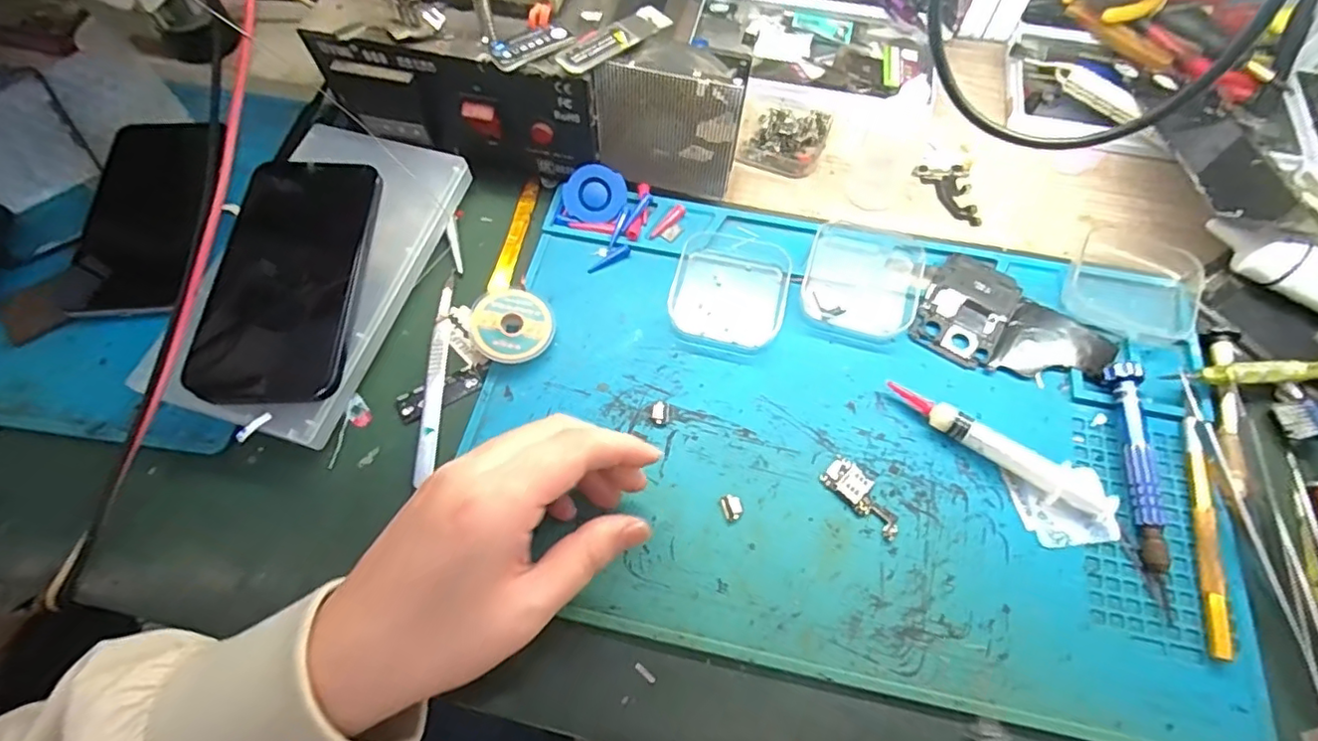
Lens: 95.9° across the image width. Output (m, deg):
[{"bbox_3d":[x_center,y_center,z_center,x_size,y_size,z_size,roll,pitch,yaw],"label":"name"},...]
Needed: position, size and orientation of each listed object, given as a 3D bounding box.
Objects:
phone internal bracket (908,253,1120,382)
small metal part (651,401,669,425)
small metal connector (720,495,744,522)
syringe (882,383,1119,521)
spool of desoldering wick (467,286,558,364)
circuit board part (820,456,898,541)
[{"bbox_3d":[0.199,-0.026,0.333,0.102,0.006,0.065,21,66,10],"label":"phone internal bracket"},{"bbox_3d":[0.001,0.022,0.313,0.009,0.005,0.012,4,64,3],"label":"small metal part"},{"bbox_3d":[0.036,0.067,0.292,0.010,0.004,0.012,-22,66,-10],"label":"small metal connector"},{"bbox_3d":[0.169,0.039,0.299,0.112,0.013,0.019,32,69,15],"label":"syringe"},{"bbox_3d":[-0.081,-0.024,0.329,0.042,0.018,0.041,0,64,1],"label":"spool of desoldering wick"},{"bbox_3d":[0.102,0.061,0.293,0.019,0.005,0.043,-42,71,-17],"label":"circuit board part"}]

